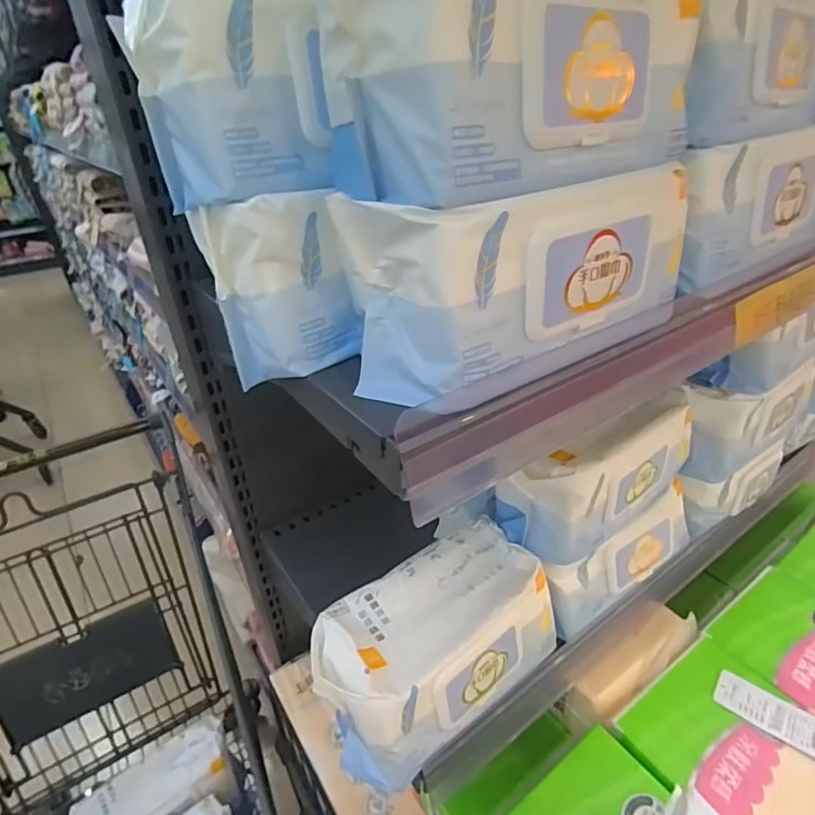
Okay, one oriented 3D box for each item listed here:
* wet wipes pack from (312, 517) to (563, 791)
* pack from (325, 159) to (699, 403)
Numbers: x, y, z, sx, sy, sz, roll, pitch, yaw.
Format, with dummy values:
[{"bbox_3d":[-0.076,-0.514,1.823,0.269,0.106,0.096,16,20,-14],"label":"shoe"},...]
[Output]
[{"bbox_3d":[0.022,0.200,0.445,0.204,0.088,0.114,-25,37,-30],"label":"wet wipes pack"},{"bbox_3d":[0.069,-0.076,0.289,0.198,0.091,0.068,-23,37,-29],"label":"pack"}]

